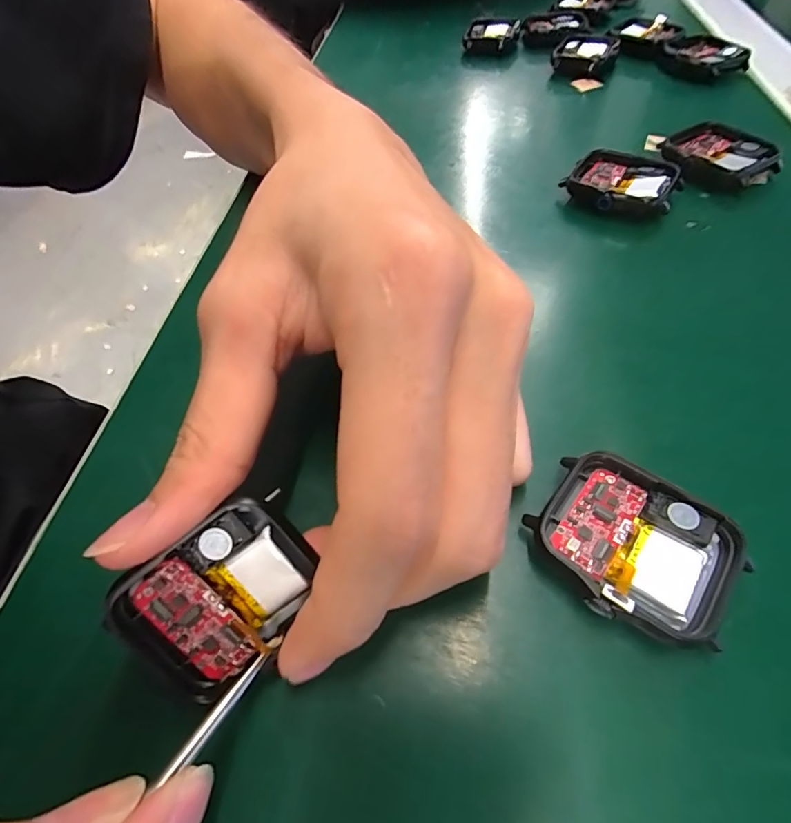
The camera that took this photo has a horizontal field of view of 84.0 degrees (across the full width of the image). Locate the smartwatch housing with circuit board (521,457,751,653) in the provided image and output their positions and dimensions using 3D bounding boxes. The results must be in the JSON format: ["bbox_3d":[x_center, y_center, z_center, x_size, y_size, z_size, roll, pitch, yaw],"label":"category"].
[{"bbox_3d":[0.060,0.034,0.111,0.046,0.010,0.037,31,63,23],"label":"smartwatch housing with circuit board"}]

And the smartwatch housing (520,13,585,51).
[{"bbox_3d":[0.123,-0.287,0.332,0.042,0.013,0.039,-30,59,-16],"label":"smartwatch housing"}]

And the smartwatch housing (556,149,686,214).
[{"bbox_3d":[0.105,-0.106,0.204,0.048,0.008,0.039,27,61,20],"label":"smartwatch housing"}]

